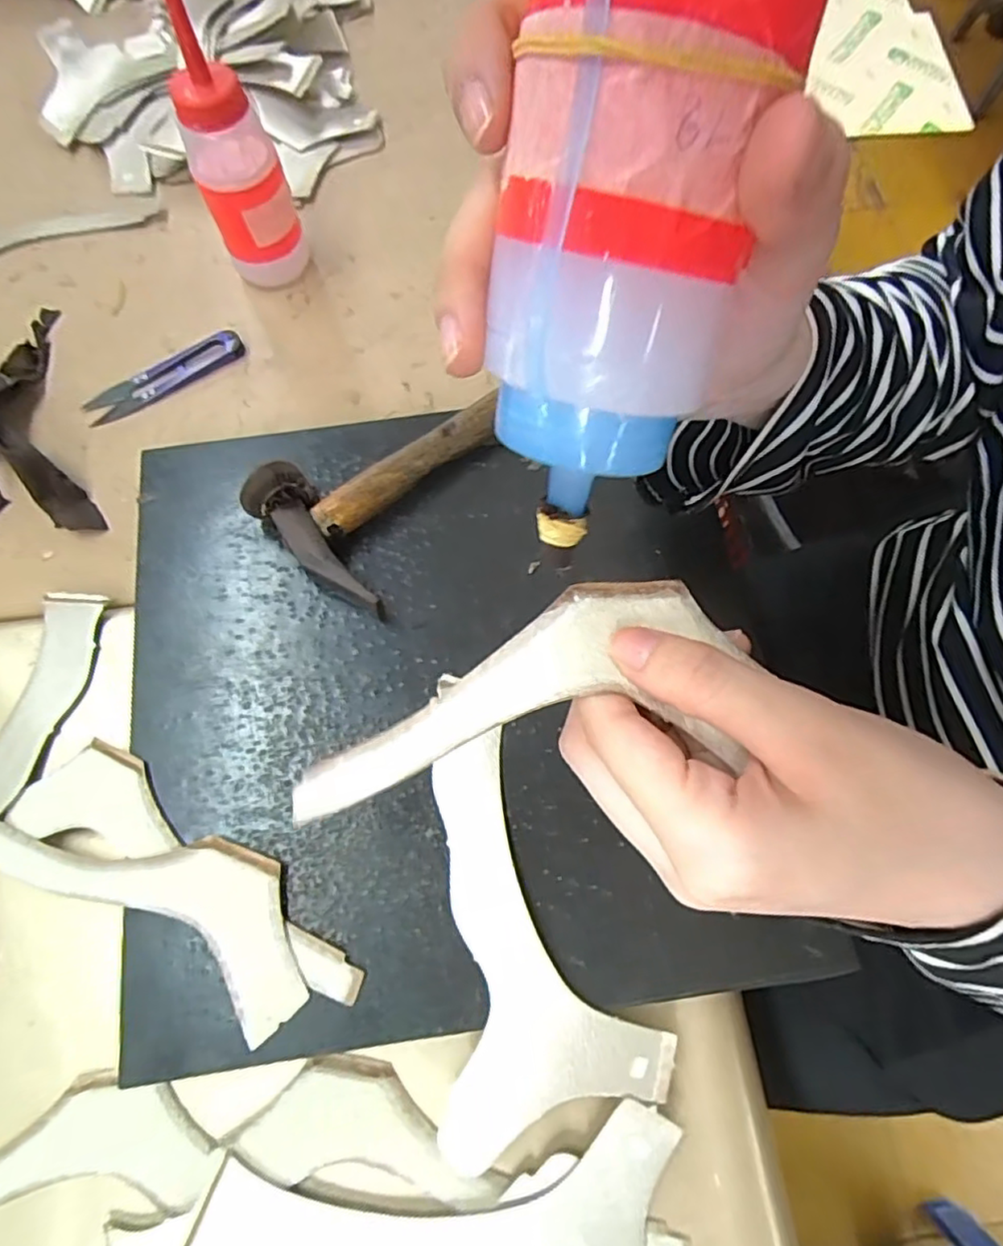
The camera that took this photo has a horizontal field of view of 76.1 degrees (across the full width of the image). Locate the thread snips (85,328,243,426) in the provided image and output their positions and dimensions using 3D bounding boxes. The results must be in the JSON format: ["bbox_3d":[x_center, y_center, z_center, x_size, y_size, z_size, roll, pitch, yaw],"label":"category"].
[{"bbox_3d":[-0.209,-0.153,0.398,0.101,0.012,0.024,-28,73,-11],"label":"thread snips"}]

